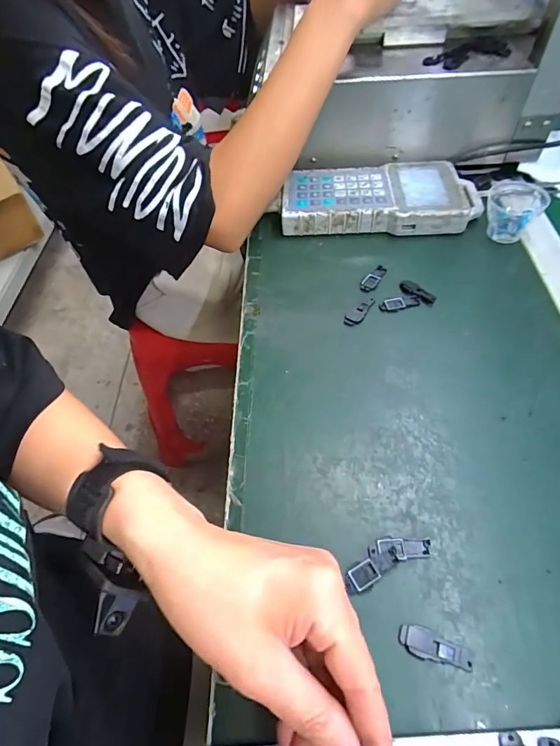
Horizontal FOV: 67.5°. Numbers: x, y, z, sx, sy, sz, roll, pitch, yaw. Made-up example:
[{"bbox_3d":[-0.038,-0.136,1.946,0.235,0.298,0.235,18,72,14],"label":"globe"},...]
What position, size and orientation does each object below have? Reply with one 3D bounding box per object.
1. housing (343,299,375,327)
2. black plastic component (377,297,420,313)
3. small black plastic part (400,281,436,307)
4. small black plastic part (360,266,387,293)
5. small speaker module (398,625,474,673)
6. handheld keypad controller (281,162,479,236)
[{"bbox_3d":[0.078,-0.059,0.407,0.013,0.005,0.042,36,64,27],"label":"housing"},{"bbox_3d":[0.117,-0.068,0.411,0.039,0.005,0.015,-9,53,-2],"label":"black plastic component"},{"bbox_3d":[0.135,-0.080,0.414,0.017,0.004,0.038,-37,59,-21],"label":"small black plastic part"},{"bbox_3d":[0.096,-0.098,0.432,0.016,0.004,0.043,25,59,21],"label":"small black plastic part"},{"bbox_3d":[0.091,0.161,0.246,0.041,0.004,0.016,12,55,13],"label":"small speaker module"},{"bbox_3d":[0.116,-0.204,0.491,0.223,0.034,0.103,1,54,6],"label":"handheld keypad controller"}]

